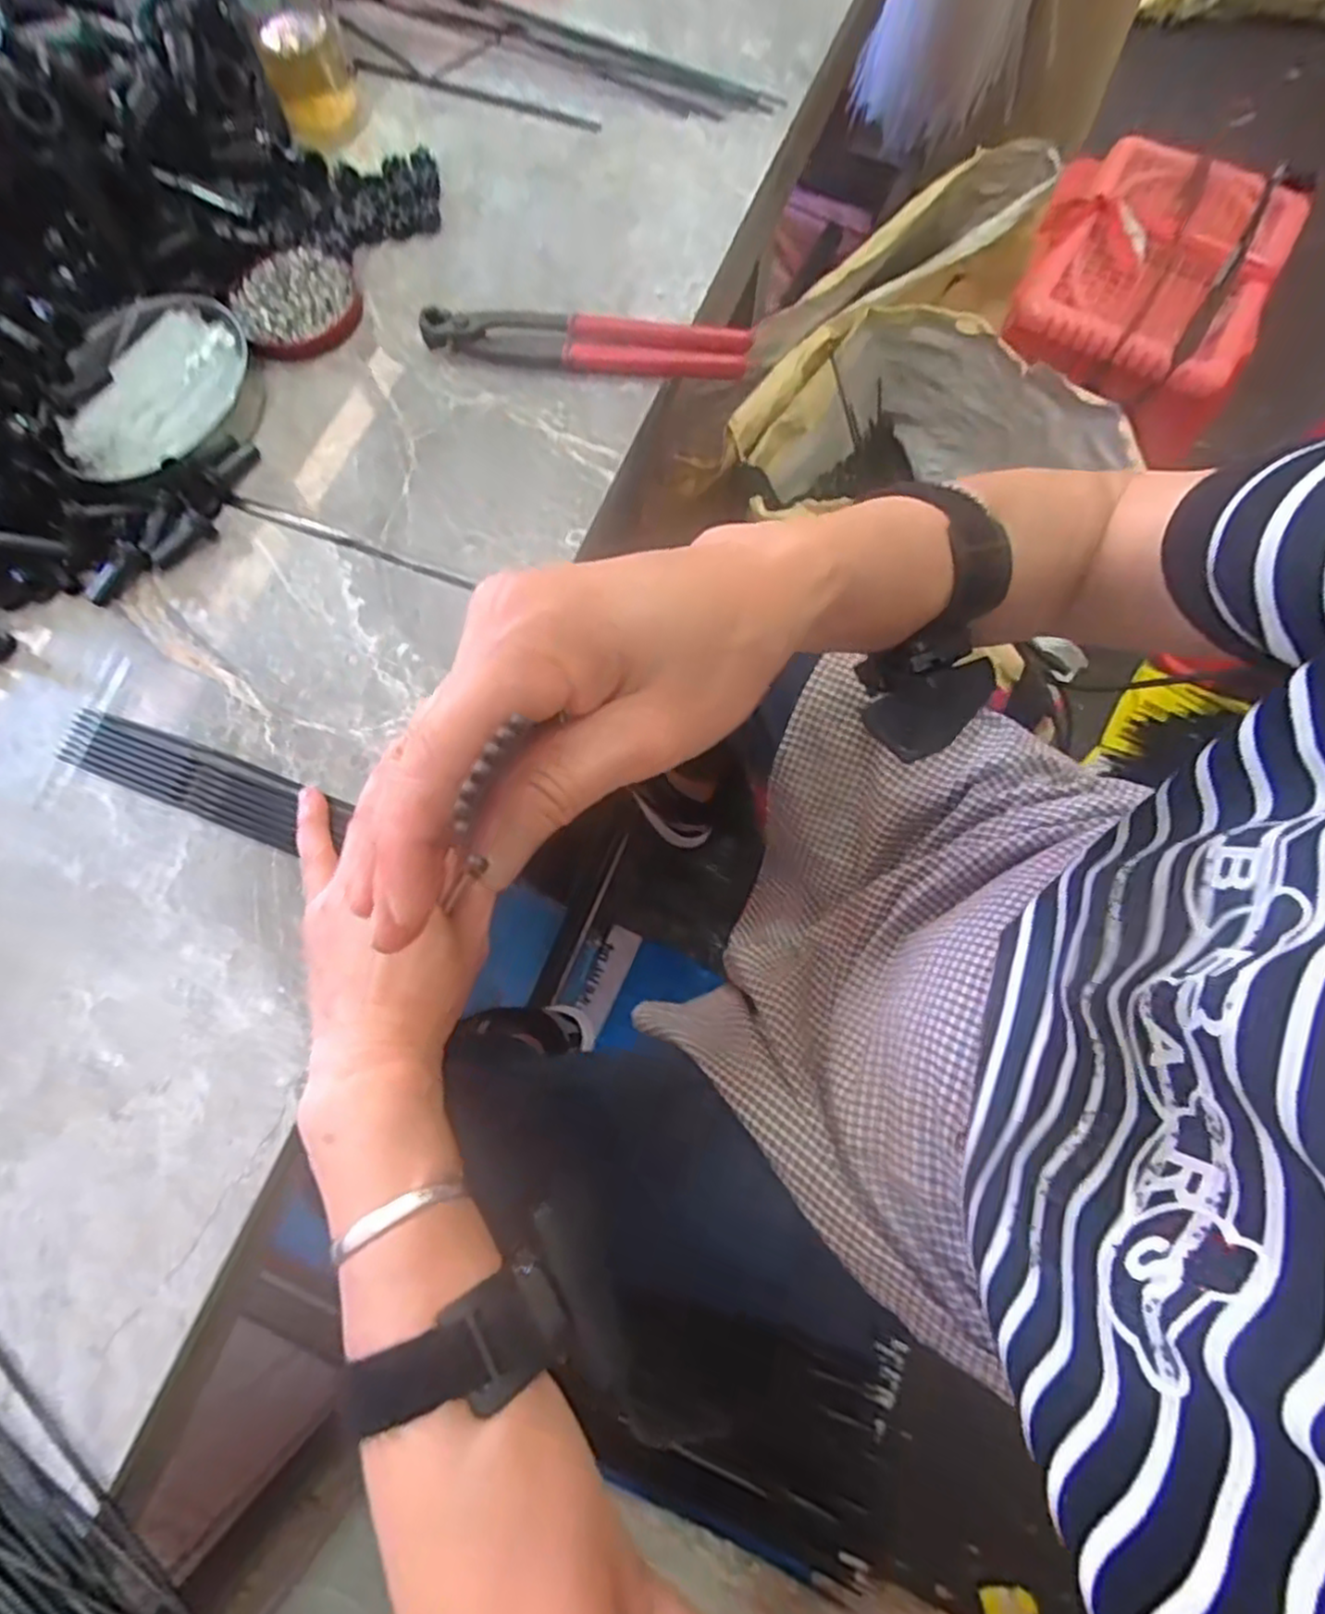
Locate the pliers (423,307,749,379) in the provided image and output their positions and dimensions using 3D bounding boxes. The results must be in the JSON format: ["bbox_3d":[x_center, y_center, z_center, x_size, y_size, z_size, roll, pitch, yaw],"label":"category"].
[{"bbox_3d":[-0.047,-0.291,0.452,0.198,0.024,0.037,9,73,4],"label":"pliers"}]

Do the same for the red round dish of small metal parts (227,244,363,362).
[{"bbox_3d":[-0.234,-0.324,0.464,0.074,0.009,0.077,0,74,-1],"label":"red round dish of small metal parts"}]

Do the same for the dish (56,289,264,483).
[{"bbox_3d":[-0.296,-0.249,0.432,0.096,0.024,0.128,14,74,5],"label":"dish"}]

